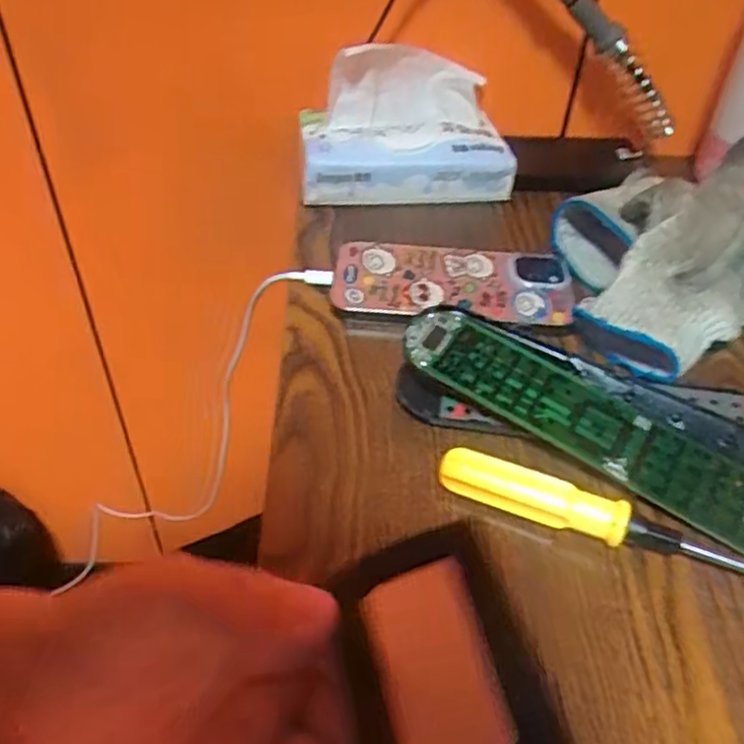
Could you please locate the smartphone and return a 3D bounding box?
[{"bbox_3d":[0.048,-0.053,0.410,0.140,0.017,0.062,2,43,-2],"label":"smartphone"}]

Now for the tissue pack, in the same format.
[{"bbox_3d":[0.022,-0.174,0.467,0.139,0.092,0.074,-8,45,-10],"label":"tissue pack"}]

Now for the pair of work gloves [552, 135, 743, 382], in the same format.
[{"bbox_3d":[0.191,-0.082,0.393,0.187,0.052,0.134,-17,47,-18],"label":"pair of work gloves"}]

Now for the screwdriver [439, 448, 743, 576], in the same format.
[{"bbox_3d":[0.102,0.066,0.286,0.152,0.020,0.015,18,45,15],"label":"screwdriver"}]

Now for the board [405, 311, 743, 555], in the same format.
[{"bbox_3d":[0.098,0.022,0.314,0.177,0.004,0.041,31,64,12],"label":"board"}]

